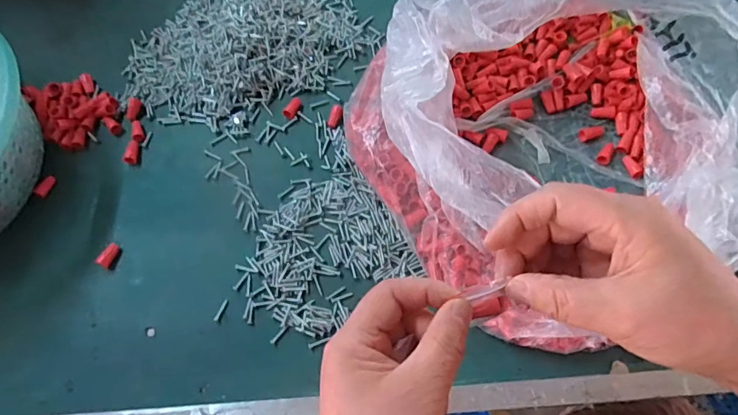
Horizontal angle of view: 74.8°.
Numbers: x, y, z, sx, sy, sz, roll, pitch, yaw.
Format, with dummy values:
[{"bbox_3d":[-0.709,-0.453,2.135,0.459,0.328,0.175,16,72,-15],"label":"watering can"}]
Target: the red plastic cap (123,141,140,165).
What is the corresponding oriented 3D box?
[{"bbox_3d":[-0.241,-0.056,0.492,0.012,0.013,0.024,0,67,3],"label":"red plastic cap"}]

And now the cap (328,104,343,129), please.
[{"bbox_3d":[-0.035,-0.095,0.501,0.013,0.011,0.025,15,68,9],"label":"cap"}]

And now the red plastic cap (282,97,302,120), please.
[{"bbox_3d":[-0.080,-0.105,0.507,0.014,0.010,0.027,30,71,15],"label":"red plastic cap"}]

